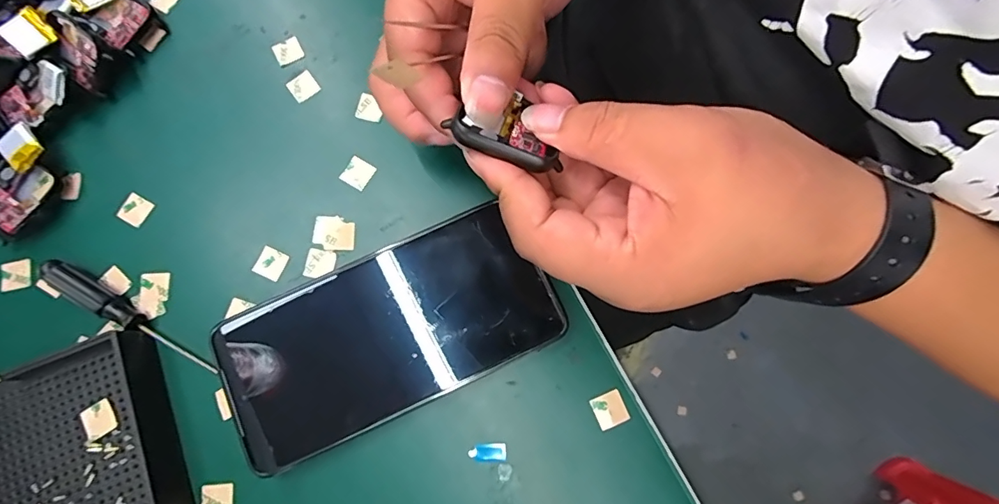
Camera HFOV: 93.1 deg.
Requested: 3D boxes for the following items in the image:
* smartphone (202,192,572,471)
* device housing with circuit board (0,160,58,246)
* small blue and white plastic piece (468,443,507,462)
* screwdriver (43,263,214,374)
[{"bbox_3d":[-0.056,0.040,0.237,0.159,0.015,0.080,-26,79,-4],"label":"smartphone"},{"bbox_3d":[-0.263,-0.029,0.258,0.036,0.009,0.041,38,82,8],"label":"device housing with circuit board"},{"bbox_3d":[-0.006,0.097,0.228,0.018,0.004,0.008,-3,78,1],"label":"small blue and white plastic piece"},{"bbox_3d":[-0.190,0.033,0.242,0.100,0.015,0.010,30,81,7],"label":"screwdriver"}]

